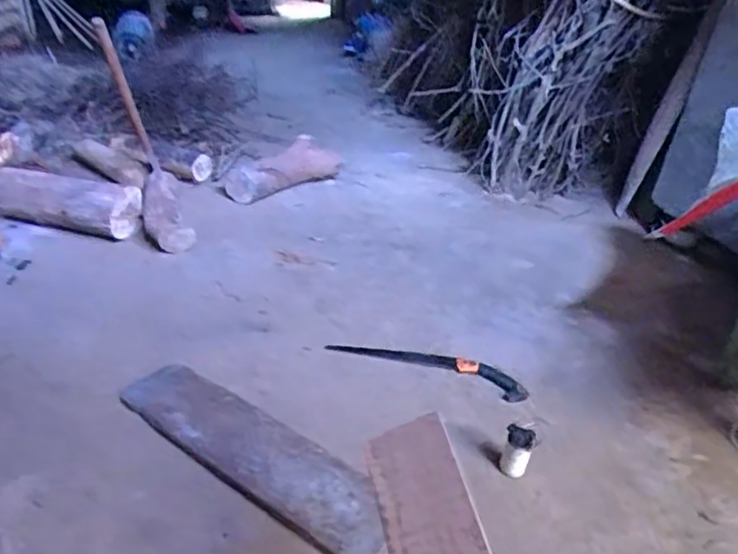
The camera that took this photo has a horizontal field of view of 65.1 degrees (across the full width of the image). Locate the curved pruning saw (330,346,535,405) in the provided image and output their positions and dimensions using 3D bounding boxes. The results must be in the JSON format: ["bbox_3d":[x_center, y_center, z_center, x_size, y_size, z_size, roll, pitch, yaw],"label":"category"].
[{"bbox_3d":[0.152,0.228,1.544,0.527,0.019,0.093,13,40,20],"label":"curved pruning saw"}]

